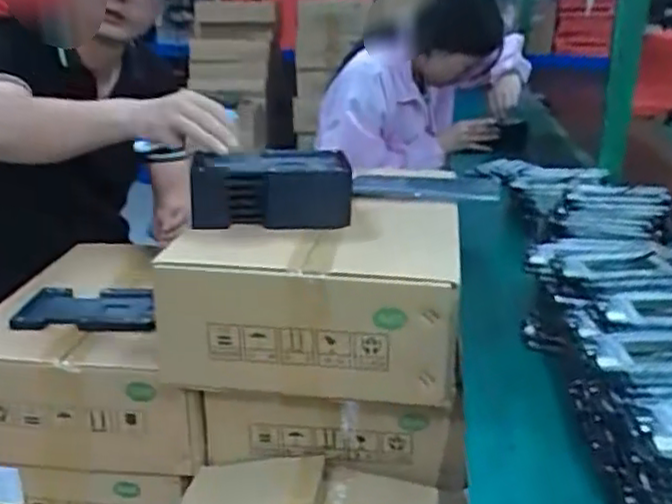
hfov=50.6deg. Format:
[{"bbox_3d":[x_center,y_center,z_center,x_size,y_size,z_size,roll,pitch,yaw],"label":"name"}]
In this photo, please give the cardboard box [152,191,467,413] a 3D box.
[{"bbox_3d":[-0.020,0.042,0.832,0.304,0.151,0.256,4,20,8],"label":"cardboard box"}]

